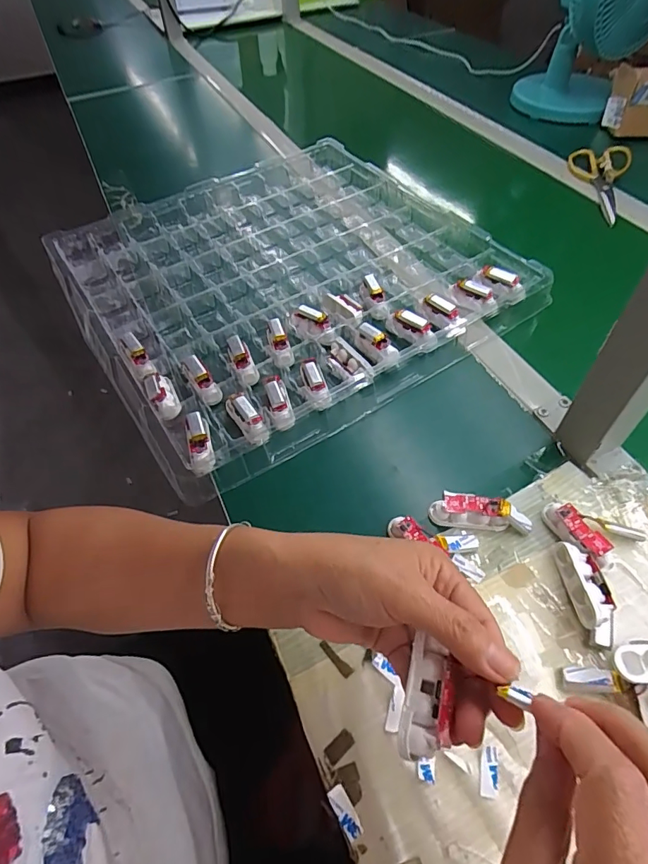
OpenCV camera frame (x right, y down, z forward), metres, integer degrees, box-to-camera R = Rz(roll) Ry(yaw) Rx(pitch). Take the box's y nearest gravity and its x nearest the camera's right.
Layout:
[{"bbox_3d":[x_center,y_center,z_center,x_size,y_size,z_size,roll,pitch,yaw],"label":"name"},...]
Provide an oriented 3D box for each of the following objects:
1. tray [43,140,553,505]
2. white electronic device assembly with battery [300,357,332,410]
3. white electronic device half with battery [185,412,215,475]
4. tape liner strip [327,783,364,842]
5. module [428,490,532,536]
[{"bbox_3d":[-0.054,-0.201,0.577,0.458,0.034,0.459,-28,57,-17],"label":"tray"},{"bbox_3d":[-0.009,-0.049,0.460,0.020,0.018,0.057,-17,69,-10],"label":"white electronic device assembly with battery"},{"bbox_3d":[-0.114,0.009,0.428,0.022,0.022,0.057,-14,54,-8],"label":"white electronic device half with battery"},{"bbox_3d":[0.013,0.225,0.276,0.010,0.004,0.026,-27,57,-16],"label":"tape liner strip"},{"bbox_3d":[0.127,0.065,0.378,0.077,0.025,0.020,6,54,7],"label":"module"}]

